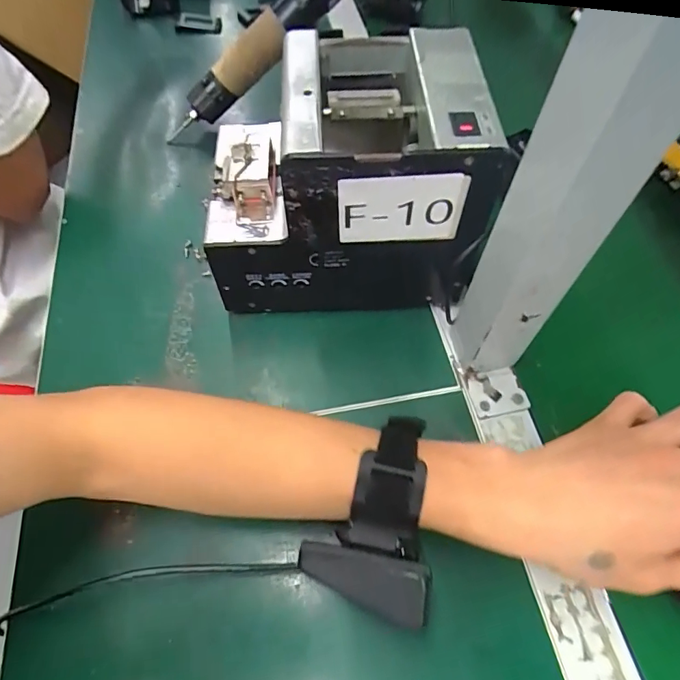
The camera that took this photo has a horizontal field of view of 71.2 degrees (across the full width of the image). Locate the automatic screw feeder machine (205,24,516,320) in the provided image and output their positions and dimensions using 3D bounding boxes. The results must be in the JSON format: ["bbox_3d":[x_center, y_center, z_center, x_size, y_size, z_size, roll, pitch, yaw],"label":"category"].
[{"bbox_3d":[0.000,-0.116,0.341,0.176,0.143,0.131,-3,60,-1],"label":"automatic screw feeder machine"}]

